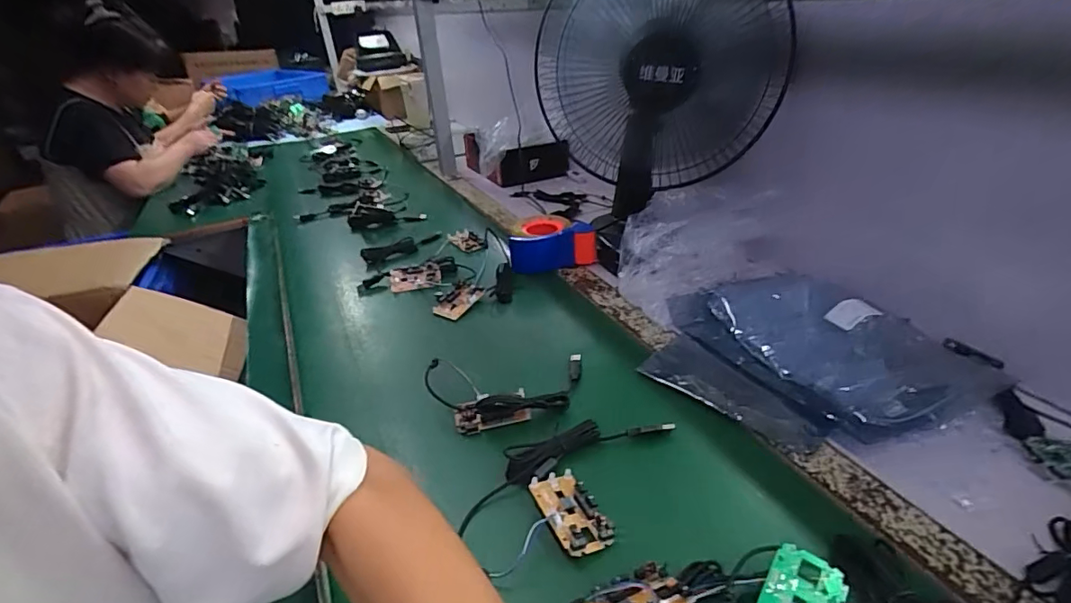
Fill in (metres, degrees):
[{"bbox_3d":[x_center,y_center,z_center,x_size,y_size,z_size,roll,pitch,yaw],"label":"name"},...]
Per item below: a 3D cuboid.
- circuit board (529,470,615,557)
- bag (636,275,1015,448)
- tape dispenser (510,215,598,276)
[{"bbox_3d":[0.030,0.179,0.435,0.043,0.023,0.079,-17,32,-20],"label":"circuit board"},{"bbox_3d":[0.291,0.051,0.580,0.276,0.051,0.313,-23,34,-27],"label":"bag"},{"bbox_3d":[0.030,-0.103,0.870,0.140,0.063,0.125,-3,30,4],"label":"tape dispenser"}]

